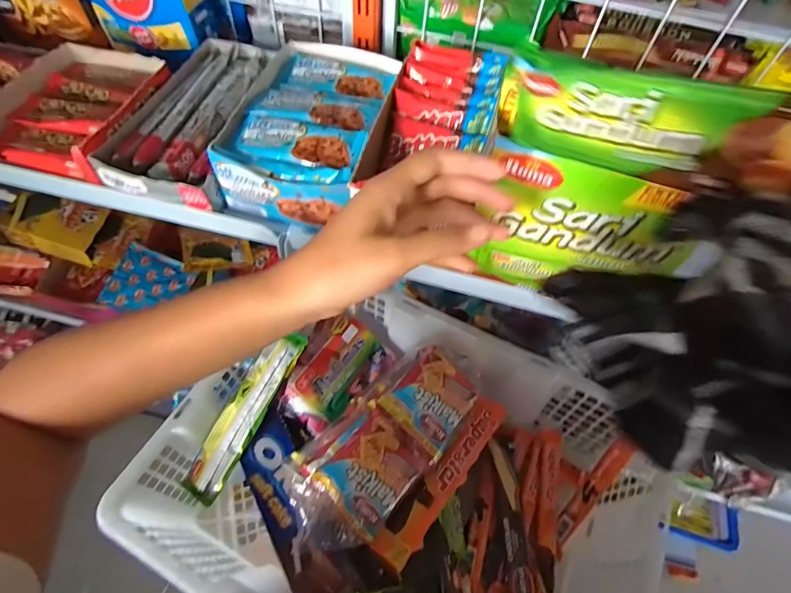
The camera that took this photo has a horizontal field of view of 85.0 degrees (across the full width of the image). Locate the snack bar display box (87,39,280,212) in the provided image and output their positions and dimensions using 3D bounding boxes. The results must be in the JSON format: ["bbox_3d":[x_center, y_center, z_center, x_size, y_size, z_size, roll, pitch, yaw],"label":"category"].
[{"bbox_3d":[-0.204,-0.206,0.466,0.119,0.049,0.244,14,58,5],"label":"snack bar display box"}]

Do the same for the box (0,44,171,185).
[{"bbox_3d":[-0.331,-0.207,0.465,0.133,0.046,0.170,14,58,6],"label":"box"}]

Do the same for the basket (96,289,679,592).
[{"bbox_3d":[0.009,0.206,0.485,0.461,0.167,0.343,25,60,12],"label":"basket"}]

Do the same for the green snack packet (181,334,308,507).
[{"bbox_3d":[-0.166,0.126,0.479,0.048,0.016,0.193,26,74,13],"label":"green snack packet"}]

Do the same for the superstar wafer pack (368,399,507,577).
[{"bbox_3d":[0.053,0.188,0.461,0.040,0.021,0.199,34,62,17],"label":"superstar wafer pack"}]

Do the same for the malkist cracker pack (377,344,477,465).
[{"bbox_3d":[0.039,0.113,0.477,0.082,0.032,0.092,36,63,18],"label":"malkist cracker pack"}]

